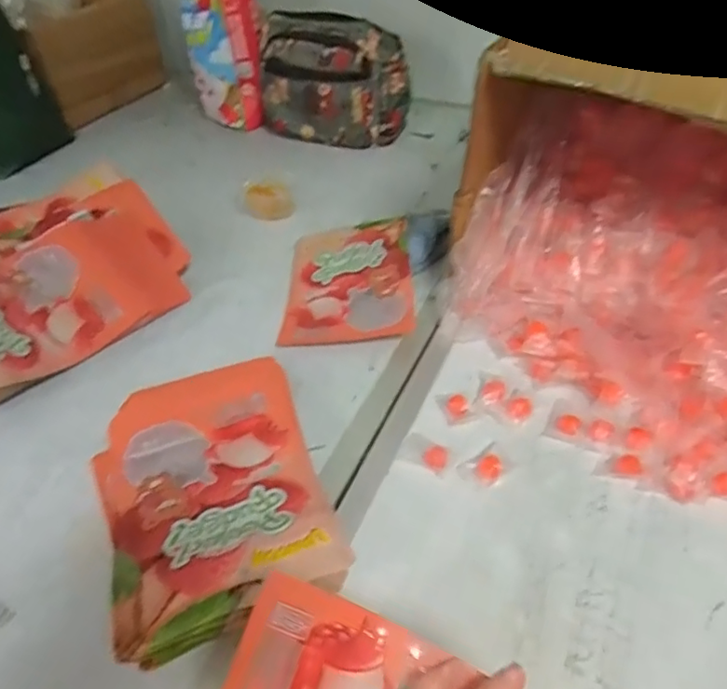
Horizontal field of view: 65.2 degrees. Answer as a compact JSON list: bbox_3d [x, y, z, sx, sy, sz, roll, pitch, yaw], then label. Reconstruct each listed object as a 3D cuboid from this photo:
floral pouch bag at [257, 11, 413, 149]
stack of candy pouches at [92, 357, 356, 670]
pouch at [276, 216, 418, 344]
[{"bbox_3d":[-0.061,-0.449,0.981,0.257,0.193,0.106,23,51,25],"label":"floral pouch bag"},{"bbox_3d":[-0.134,0.116,0.491,0.188,0.066,0.281,-18,45,-13],"label":"stack of candy pouches"},{"bbox_3d":[-0.019,-0.084,0.707,0.156,0.038,0.210,-2,44,3],"label":"pouch"}]

